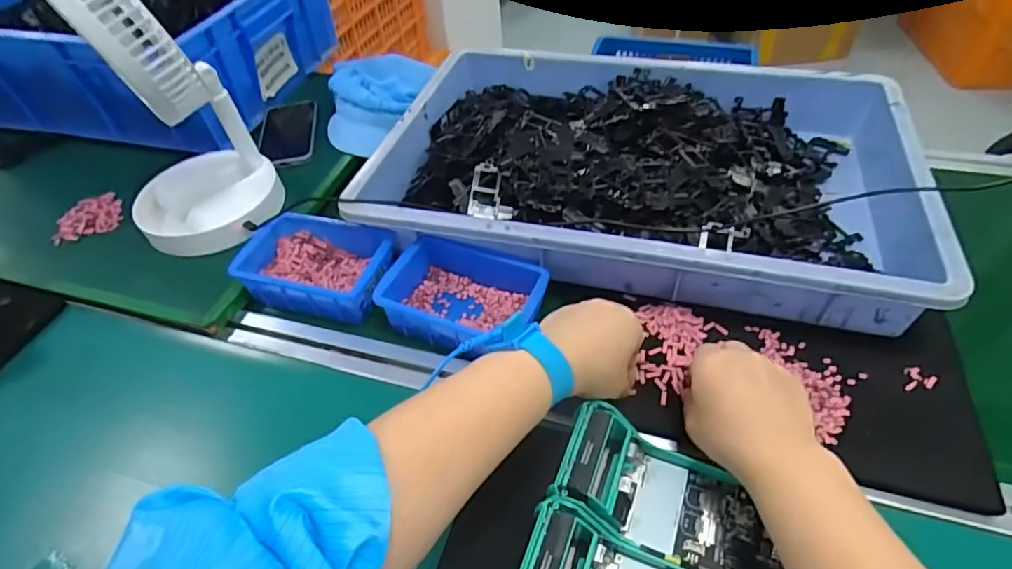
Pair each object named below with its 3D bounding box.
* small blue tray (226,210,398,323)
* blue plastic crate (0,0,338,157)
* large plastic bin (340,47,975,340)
[{"bbox_3d":[-0.194,-0.023,0.567,0.154,0.048,0.108,8,49,11],"label":"small blue tray"},{"bbox_3d":[-0.551,-0.366,0.792,0.502,0.147,0.352,5,49,8],"label":"blue plastic crate"},{"bbox_3d":[0.143,-0.134,0.592,0.547,0.079,0.345,9,50,12],"label":"large plastic bin"}]

